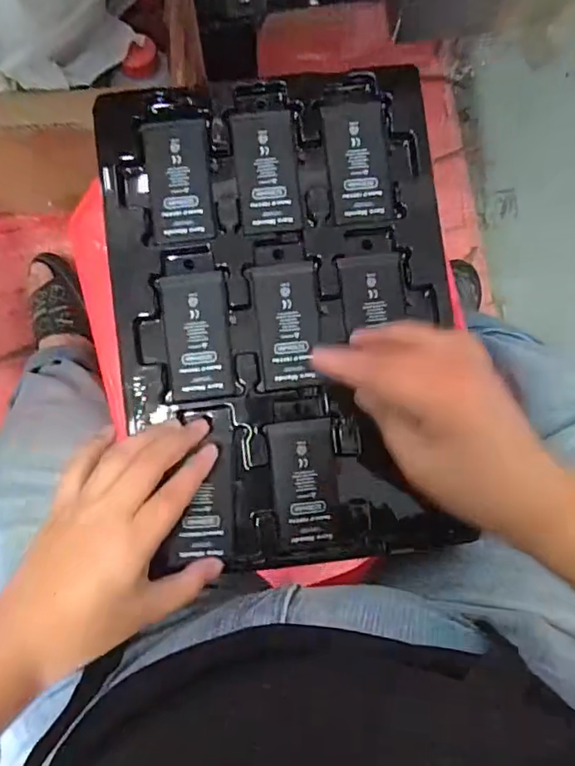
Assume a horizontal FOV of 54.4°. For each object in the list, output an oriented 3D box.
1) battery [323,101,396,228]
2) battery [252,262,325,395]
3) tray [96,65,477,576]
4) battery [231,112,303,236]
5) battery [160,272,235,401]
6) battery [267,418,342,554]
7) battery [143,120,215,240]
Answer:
[{"bbox_3d":[0.050,-0.153,0.388,0.042,0.004,0.082,-7,90,0],"label":"battery"},{"bbox_3d":[0.002,-0.039,0.380,0.041,0.008,0.083,-6,86,-3],"label":"battery"},{"bbox_3d":[0.001,-0.044,0.378,0.224,0.034,0.320,-9,84,2],"label":"tray"},{"bbox_3d":[-0.014,-0.144,0.385,0.041,0.010,0.082,-5,86,-3],"label":"battery"},{"bbox_3d":[-0.060,-0.032,0.376,0.042,0.004,0.083,-6,87,-6],"label":"battery"},{"bbox_3d":[0.013,0.068,0.374,0.041,0.007,0.085,-6,86,-3],"label":"battery"},{"bbox_3d":[-0.073,-0.138,0.381,0.040,0.010,0.082,-7,86,-3],"label":"battery"}]

